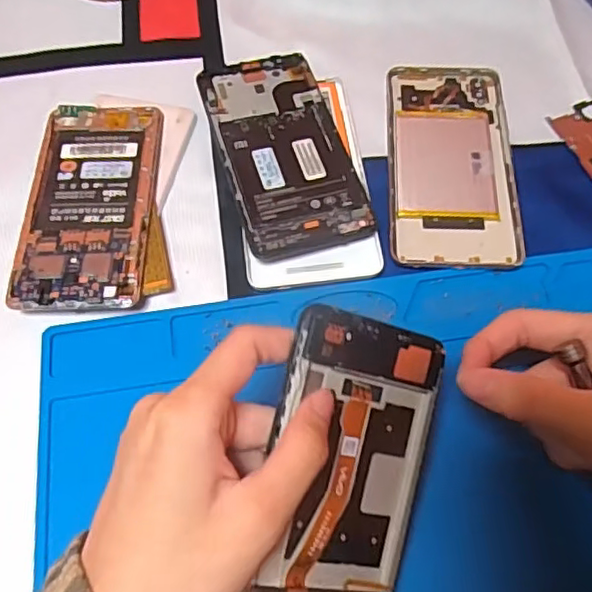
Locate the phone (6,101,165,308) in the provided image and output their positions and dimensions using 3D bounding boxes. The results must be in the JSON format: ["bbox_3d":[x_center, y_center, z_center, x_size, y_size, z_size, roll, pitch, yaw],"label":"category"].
[{"bbox_3d":[-0.118,-0.055,0.362,0.069,0.008,0.140,0,60,-1],"label":"phone"}]

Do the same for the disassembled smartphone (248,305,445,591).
[{"bbox_3d":[0.017,0.084,0.246,0.071,0.006,0.147,18,83,-28],"label":"disassembled smartphone"}]

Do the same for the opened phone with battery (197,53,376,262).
[{"bbox_3d":[-0.009,-0.089,0.382,0.073,0.014,0.149,-16,64,-7],"label":"opened phone with battery"}]

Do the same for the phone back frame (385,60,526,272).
[{"bbox_3d":[0.094,-0.086,0.383,0.074,0.004,0.154,2,63,2],"label":"phone back frame"}]

